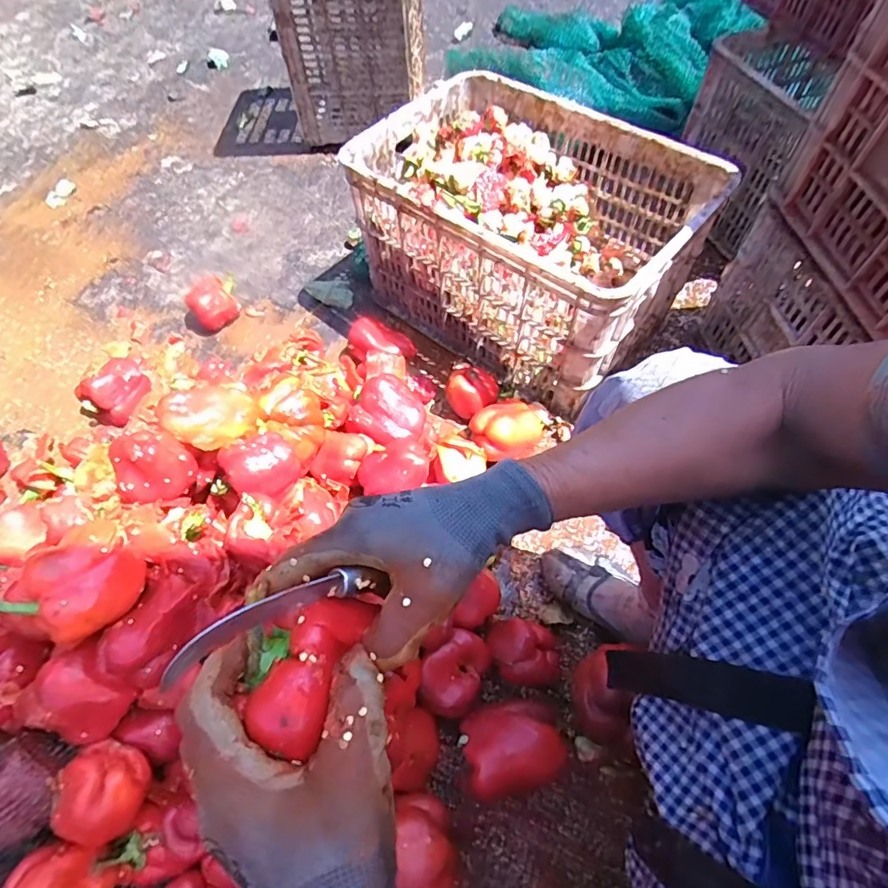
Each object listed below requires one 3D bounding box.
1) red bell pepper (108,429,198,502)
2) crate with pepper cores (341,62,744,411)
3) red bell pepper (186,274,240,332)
[{"bbox_3d":[-0.324,0.023,0.557,0.073,0.056,0.068,-1,60,2],"label":"red bell pepper"},{"bbox_3d":[0.140,-0.352,0.903,0.517,0.307,0.355,37,68,21],"label":"crate with pepper cores"},{"bbox_3d":[-0.458,-0.276,1.014,0.092,0.072,0.087,-19,61,-8],"label":"red bell pepper"}]

